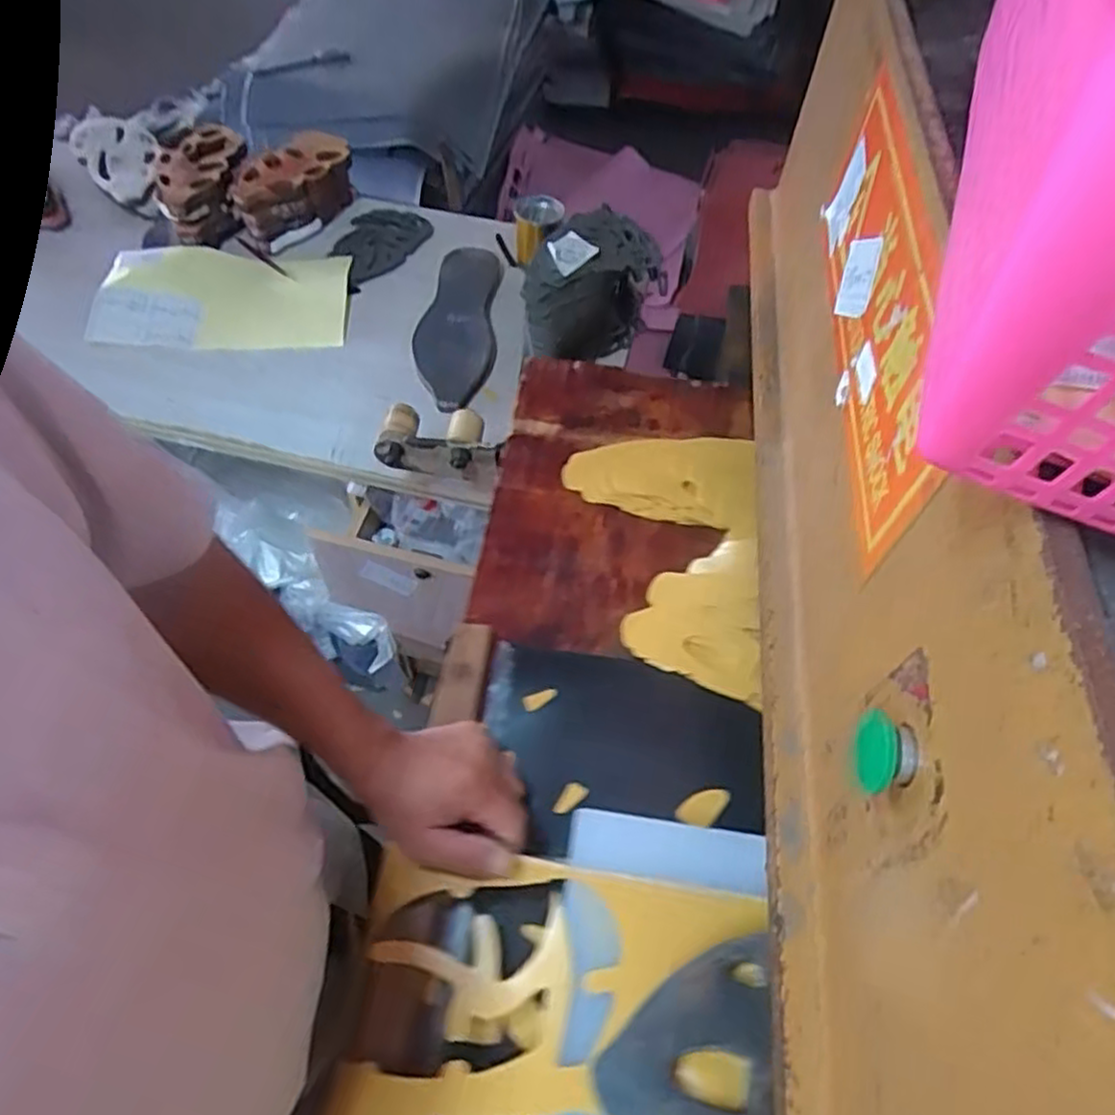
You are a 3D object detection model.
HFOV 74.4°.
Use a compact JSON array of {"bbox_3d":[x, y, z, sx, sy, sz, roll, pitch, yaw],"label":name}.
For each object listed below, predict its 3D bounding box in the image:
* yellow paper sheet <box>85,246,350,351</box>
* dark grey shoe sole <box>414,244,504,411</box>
[{"bbox_3d":[-0.506,-0.399,1.129,0.359,0.036,0.204,-1,56,-2],"label":"yellow paper sheet"},{"bbox_3d":[-0.148,-0.354,1.095,0.113,0.034,0.352,1,56,-1],"label":"dark grey shoe sole"}]

